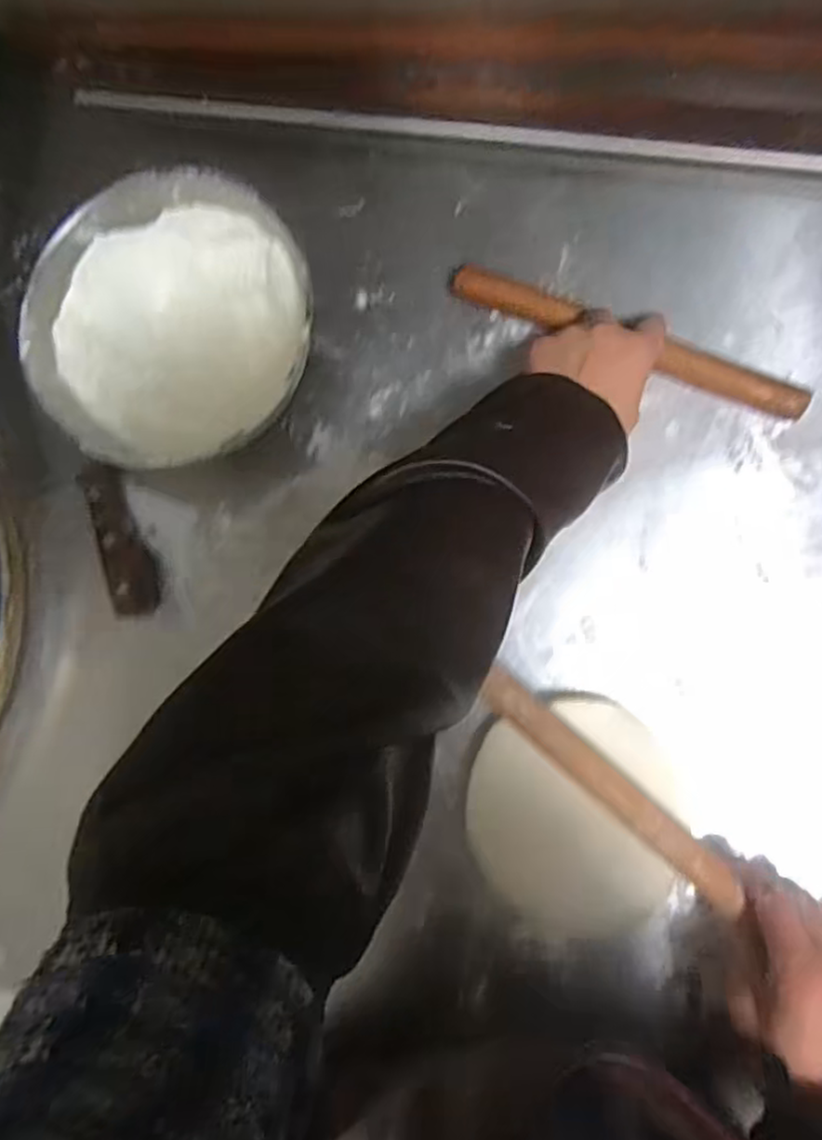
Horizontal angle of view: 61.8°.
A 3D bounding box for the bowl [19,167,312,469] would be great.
[{"bbox_3d":[-0.177,-0.177,0.522,0.176,0.101,0.206,13,88,9],"label":"bowl"}]

